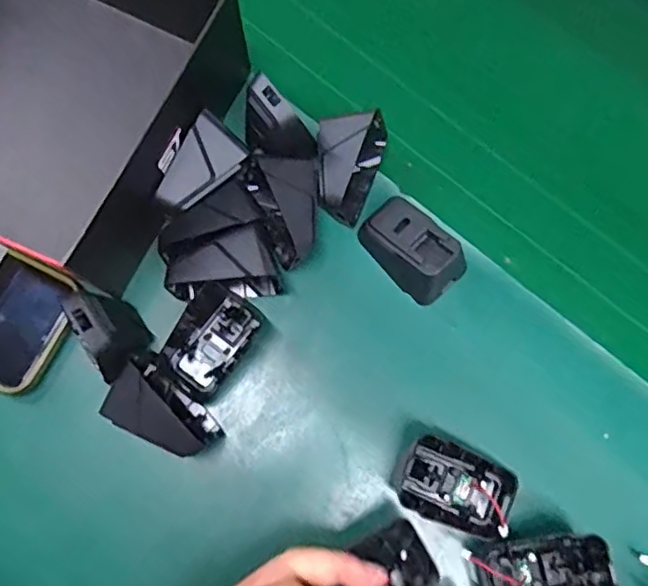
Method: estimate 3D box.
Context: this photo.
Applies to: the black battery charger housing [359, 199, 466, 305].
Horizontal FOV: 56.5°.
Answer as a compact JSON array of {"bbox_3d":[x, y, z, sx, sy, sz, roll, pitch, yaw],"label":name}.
[{"bbox_3d":[0.055,-0.028,0.377,0.066,0.034,0.042,42,81,8],"label":"black battery charger housing"}]

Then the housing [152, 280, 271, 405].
[{"bbox_3d":[-0.070,0.029,0.368,0.039,0.034,0.066,35,80,7],"label":"housing"}]

